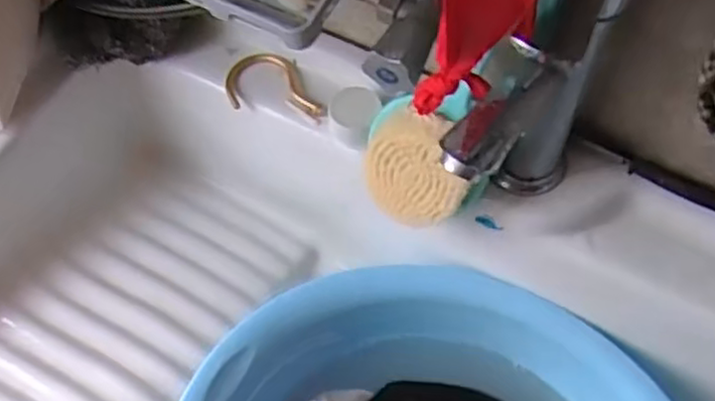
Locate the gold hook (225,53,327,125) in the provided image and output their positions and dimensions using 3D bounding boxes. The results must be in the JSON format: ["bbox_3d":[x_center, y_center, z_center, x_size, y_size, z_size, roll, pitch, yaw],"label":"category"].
[{"bbox_3d":[-0.062,-0.093,0.567,0.083,0.008,0.056,11,64,7],"label":"gold hook"}]

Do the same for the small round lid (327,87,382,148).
[{"bbox_3d":[-0.003,-0.061,0.534,0.039,0.027,0.041,-1,63,1],"label":"small round lid"}]

